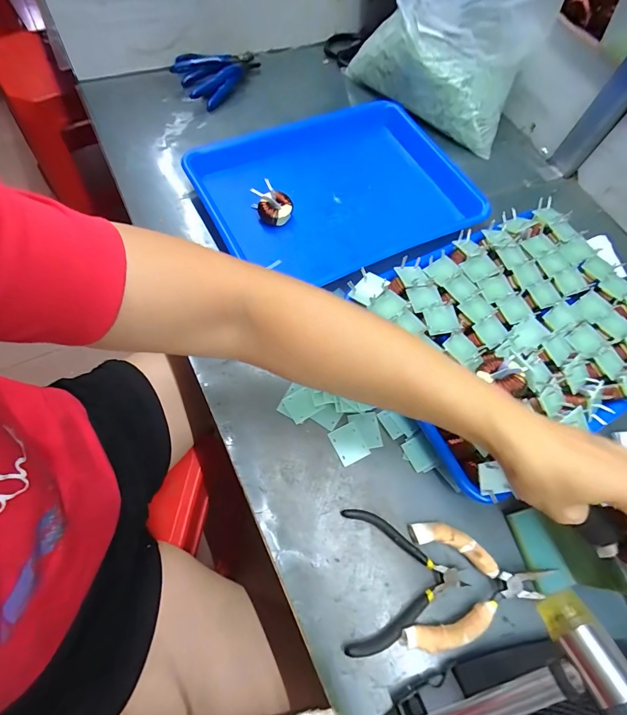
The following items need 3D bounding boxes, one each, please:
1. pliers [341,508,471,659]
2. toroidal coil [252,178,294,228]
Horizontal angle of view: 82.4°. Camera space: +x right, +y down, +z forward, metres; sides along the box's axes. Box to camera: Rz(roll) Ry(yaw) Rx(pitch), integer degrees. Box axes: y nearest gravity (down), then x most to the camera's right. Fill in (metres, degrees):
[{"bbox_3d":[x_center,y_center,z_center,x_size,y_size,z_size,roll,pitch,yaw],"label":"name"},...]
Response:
[{"bbox_3d":[0.077,0.185,0.299,0.101,0.011,0.104,3,66,-5],"label":"pliers"},{"bbox_3d":[-0.051,-0.185,0.434,0.034,0.023,0.049,-39,76,-19],"label":"toroidal coil"}]

